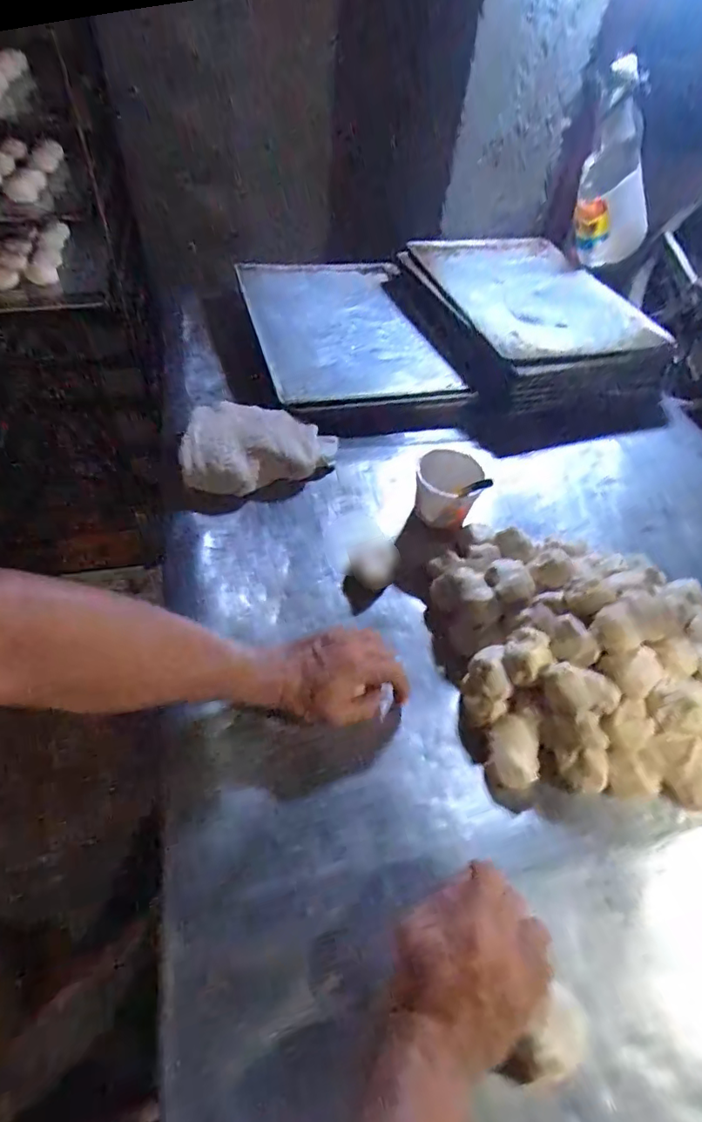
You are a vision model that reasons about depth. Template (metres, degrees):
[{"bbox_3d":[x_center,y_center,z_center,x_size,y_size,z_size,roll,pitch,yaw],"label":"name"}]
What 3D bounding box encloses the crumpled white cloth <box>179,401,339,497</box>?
[{"bbox_3d":[-0.127,-0.167,0.762,0.214,0.060,0.140,-1,50,-7],"label":"crumpled white cloth"}]

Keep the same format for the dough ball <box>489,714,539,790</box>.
[{"bbox_3d":[0.159,0.184,0.514,0.047,0.036,0.065,1,50,-7],"label":"dough ball"}]

